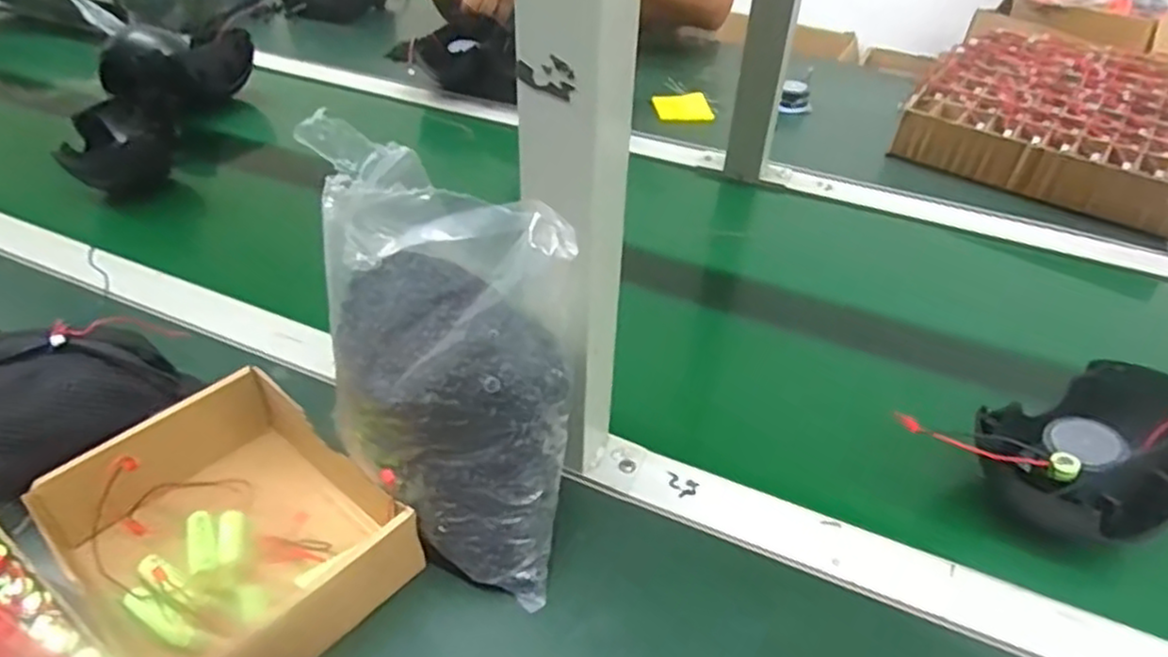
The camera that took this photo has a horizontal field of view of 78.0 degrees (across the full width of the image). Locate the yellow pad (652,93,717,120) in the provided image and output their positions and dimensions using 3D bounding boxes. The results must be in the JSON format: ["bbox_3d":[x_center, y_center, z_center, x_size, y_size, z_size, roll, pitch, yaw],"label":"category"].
[{"bbox_3d":[0.123,-0.278,0.904,0.075,0.006,0.053,-7,54,-16],"label":"yellow pad"}]

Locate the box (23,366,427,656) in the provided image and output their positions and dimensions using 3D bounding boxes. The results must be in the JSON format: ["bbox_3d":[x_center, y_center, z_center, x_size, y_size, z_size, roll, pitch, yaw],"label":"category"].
[{"bbox_3d":[-0.191,0.114,0.391,0.163,0.061,0.141,32,47,29],"label":"box"}]

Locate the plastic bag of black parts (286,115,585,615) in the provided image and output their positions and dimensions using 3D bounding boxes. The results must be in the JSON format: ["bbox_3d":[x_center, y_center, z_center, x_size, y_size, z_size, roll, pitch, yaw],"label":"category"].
[{"bbox_3d":[-0.067,0.023,0.374,0.115,0.207,0.151,-13,42,-19],"label":"plastic bag of black parts"}]

